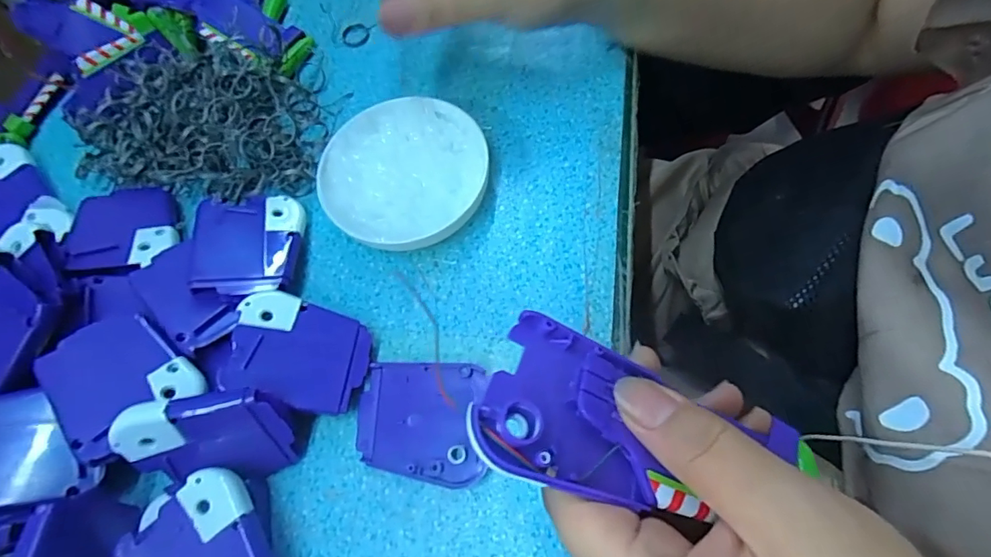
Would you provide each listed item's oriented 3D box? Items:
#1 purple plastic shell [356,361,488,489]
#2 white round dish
[{"bbox_3d":[-0.035,0.066,0.225,0.057,0.009,0.053,-2,67,6],"label":"purple plastic shell"},{"bbox_3d":[-0.051,-0.060,0.271,0.092,0.016,0.083,-38,68,-9],"label":"white round dish"}]

